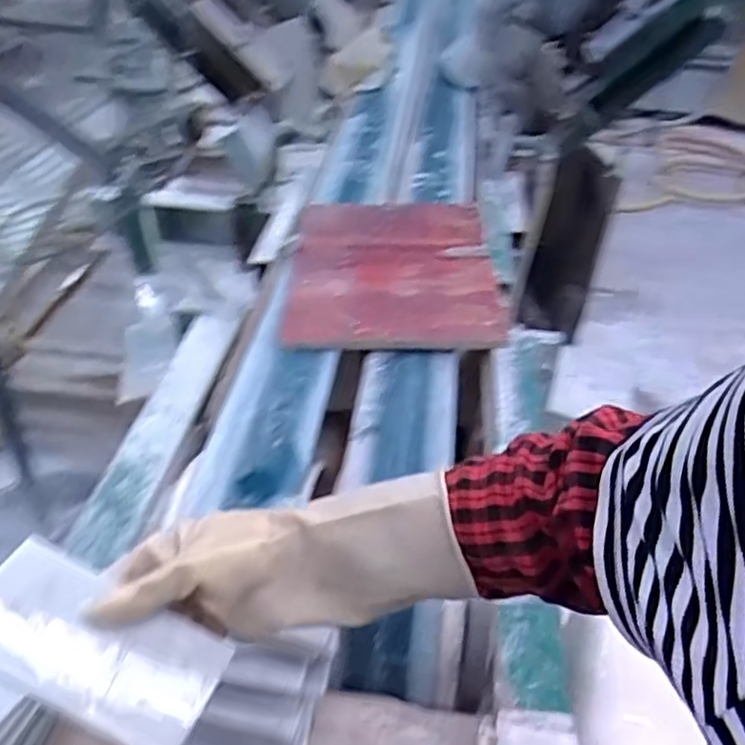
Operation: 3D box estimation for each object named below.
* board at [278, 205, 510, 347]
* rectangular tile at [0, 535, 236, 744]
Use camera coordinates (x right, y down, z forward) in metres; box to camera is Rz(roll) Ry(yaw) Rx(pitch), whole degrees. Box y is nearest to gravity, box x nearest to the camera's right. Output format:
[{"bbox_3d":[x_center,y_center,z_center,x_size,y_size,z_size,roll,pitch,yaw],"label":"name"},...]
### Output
[{"bbox_3d":[0.032,-0.162,1.033,0.301,0.024,0.383,0,42,4],"label":"board"},{"bbox_3d":[-0.160,0.157,0.395,0.142,0.007,0.069,30,61,-3],"label":"rectangular tile"}]

